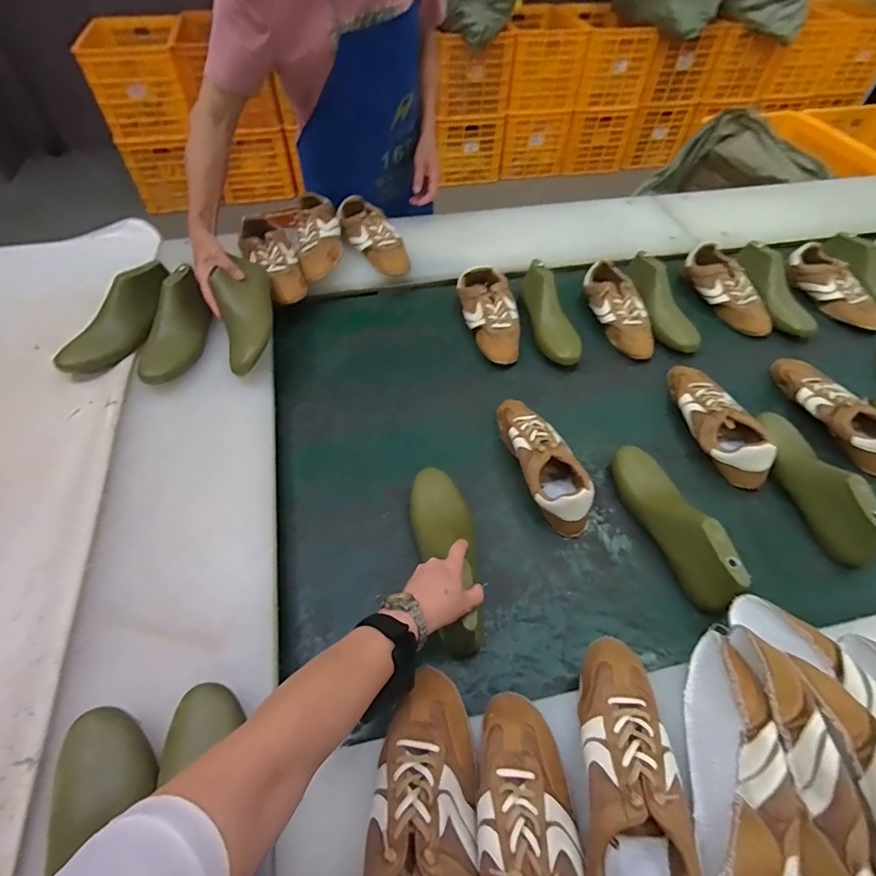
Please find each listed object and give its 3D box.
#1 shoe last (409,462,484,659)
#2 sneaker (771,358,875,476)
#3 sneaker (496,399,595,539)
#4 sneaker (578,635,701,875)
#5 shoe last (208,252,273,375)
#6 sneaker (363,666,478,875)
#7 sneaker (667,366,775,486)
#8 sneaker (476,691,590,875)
[{"bbox_3d":[0.014,0.152,0.648,0.087,0.085,0.271,-8,50,-7],"label":"shoe last"},{"bbox_3d":[0.697,-0.057,0.828,0.080,0.082,0.255,-13,56,-11],"label":"sneaker"},{"bbox_3d":[0.167,0.031,0.761,0.091,0.085,0.260,-12,56,-10],"label":"sneaker"},{"bbox_3d":[0.188,0.327,0.455,0.096,0.070,0.247,6,50,3],"label":"sneaker"},{"bbox_3d":[-0.346,-0.222,0.835,0.087,0.077,0.217,-8,54,-8],"label":"shoe last"},{"bbox_3d":[-0.011,0.350,0.433,0.102,0.067,0.249,3,53,0],"label":"sneaker"},{"bbox_3d":[0.481,-0.038,0.820,0.093,0.082,0.264,-3,55,-4],"label":"sneaker"},{"bbox_3d":[0.086,0.358,0.430,0.097,0.075,0.215,1,53,-1],"label":"sneaker"}]

